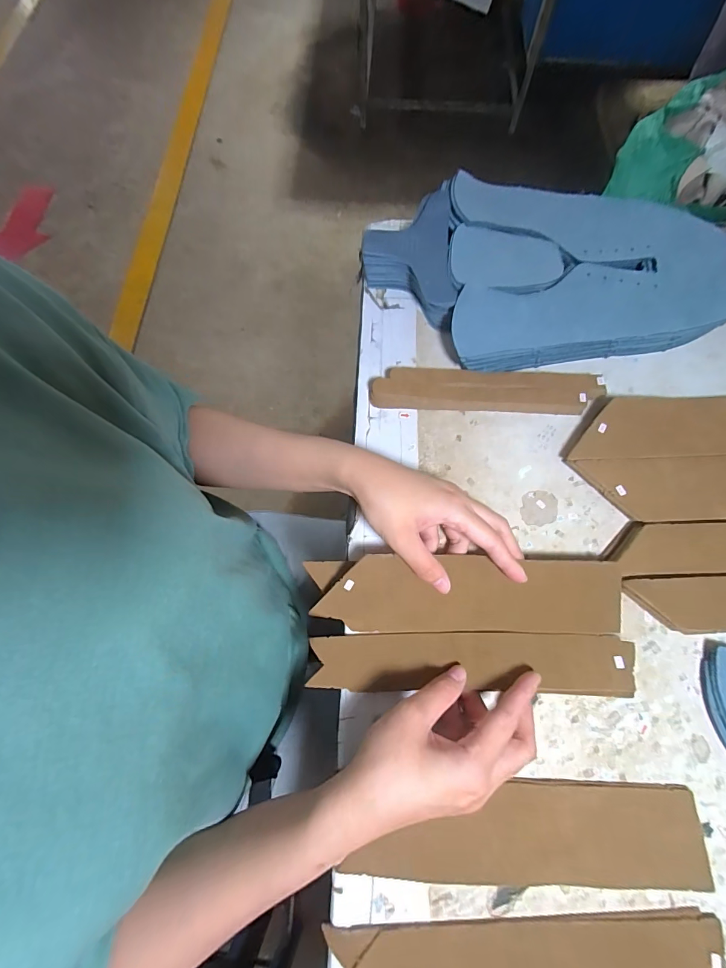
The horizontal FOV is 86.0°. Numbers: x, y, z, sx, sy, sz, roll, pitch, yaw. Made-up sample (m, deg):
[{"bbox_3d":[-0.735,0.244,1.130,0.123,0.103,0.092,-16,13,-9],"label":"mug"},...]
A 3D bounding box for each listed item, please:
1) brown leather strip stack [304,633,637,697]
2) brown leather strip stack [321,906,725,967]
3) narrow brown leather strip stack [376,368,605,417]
[{"bbox_3d":[0.083,0.134,0.289,0.237,0.018,0.041,0,74,1],"label":"brown leather strip stack"},{"bbox_3d":[0.101,0.294,0.236,0.238,0.004,0.043,-2,74,-1],"label":"brown leather strip stack"},{"bbox_3d":[0.113,-0.088,0.361,0.208,0.018,0.039,3,74,1],"label":"narrow brown leather strip stack"}]

